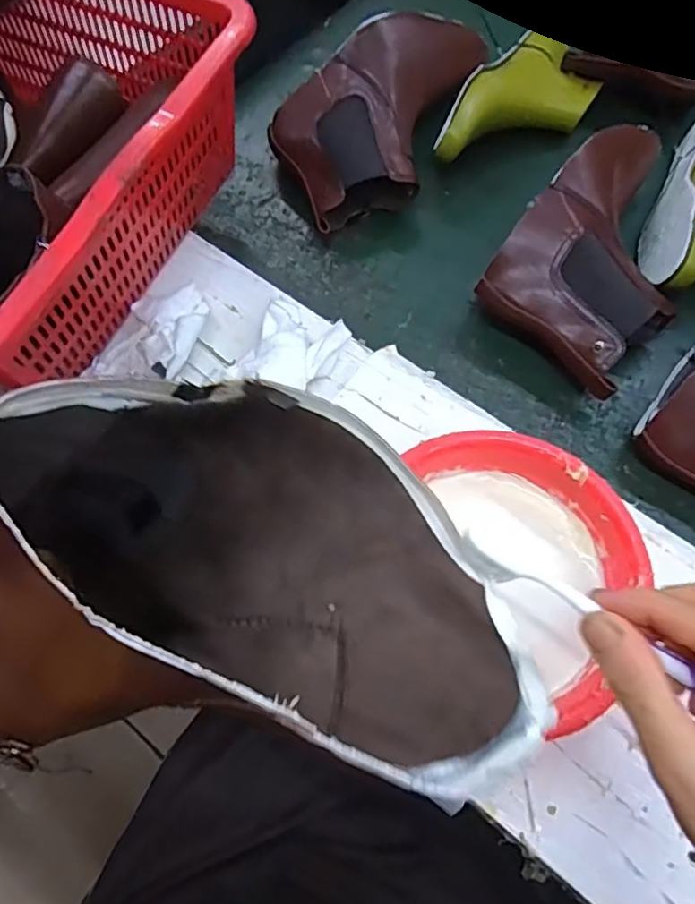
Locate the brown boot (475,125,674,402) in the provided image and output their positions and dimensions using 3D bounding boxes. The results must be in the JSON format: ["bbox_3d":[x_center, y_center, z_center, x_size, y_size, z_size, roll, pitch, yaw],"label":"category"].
[{"bbox_3d":[0.244,-0.186,0.547,0.144,0.099,0.243,38,74,15],"label":"brown boot"}]

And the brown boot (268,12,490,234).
[{"bbox_3d":[0.029,-0.356,0.632,0.153,0.087,0.272,27,72,12],"label":"brown boot"}]

